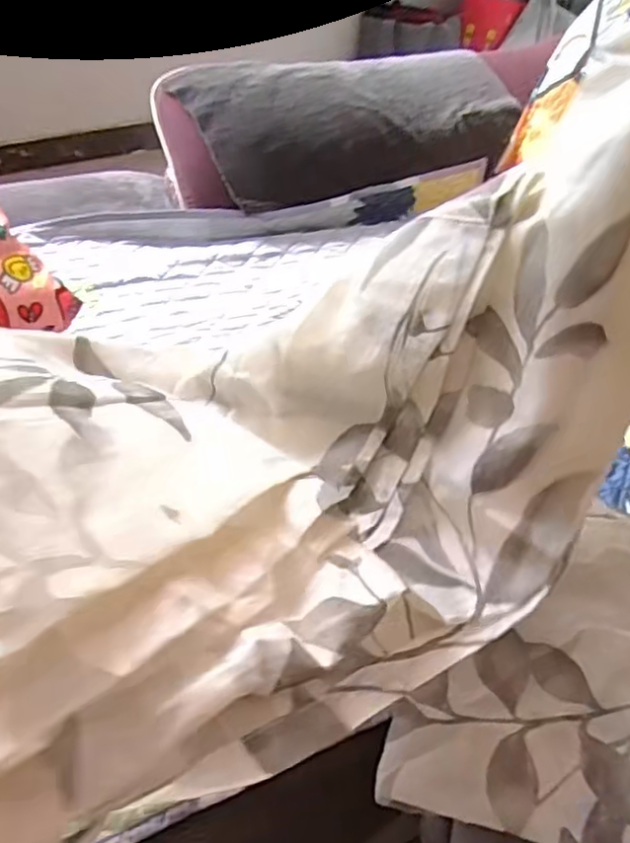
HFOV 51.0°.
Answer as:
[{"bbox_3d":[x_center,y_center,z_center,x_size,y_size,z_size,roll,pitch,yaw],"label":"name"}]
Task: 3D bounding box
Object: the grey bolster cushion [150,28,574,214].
[{"bbox_3d":[0.085,-0.494,1.090,0.644,0.155,0.221,-15,50,-18],"label":"grey bolster cushion"}]

